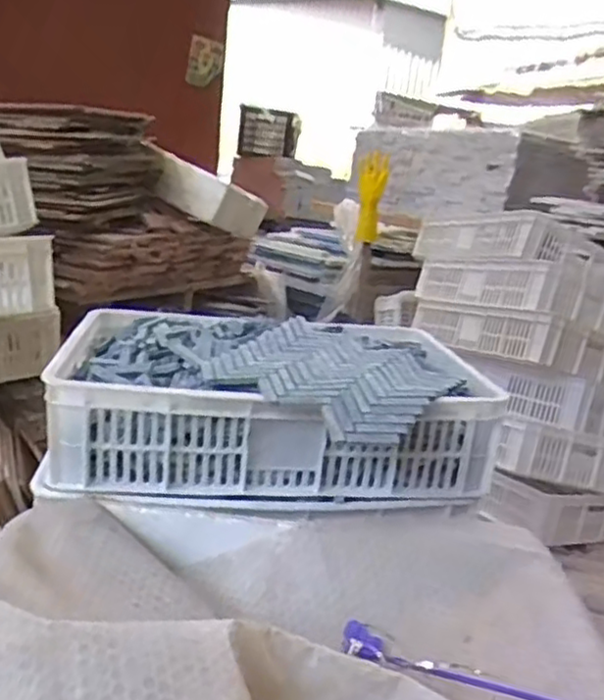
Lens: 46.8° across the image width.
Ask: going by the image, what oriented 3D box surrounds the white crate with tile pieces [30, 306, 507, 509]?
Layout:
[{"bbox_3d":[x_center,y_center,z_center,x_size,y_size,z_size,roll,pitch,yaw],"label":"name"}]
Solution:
[{"bbox_3d":[-0.042,0.068,0.975,0.569,0.171,0.433,6,12,1],"label":"white crate with tile pieces"}]

